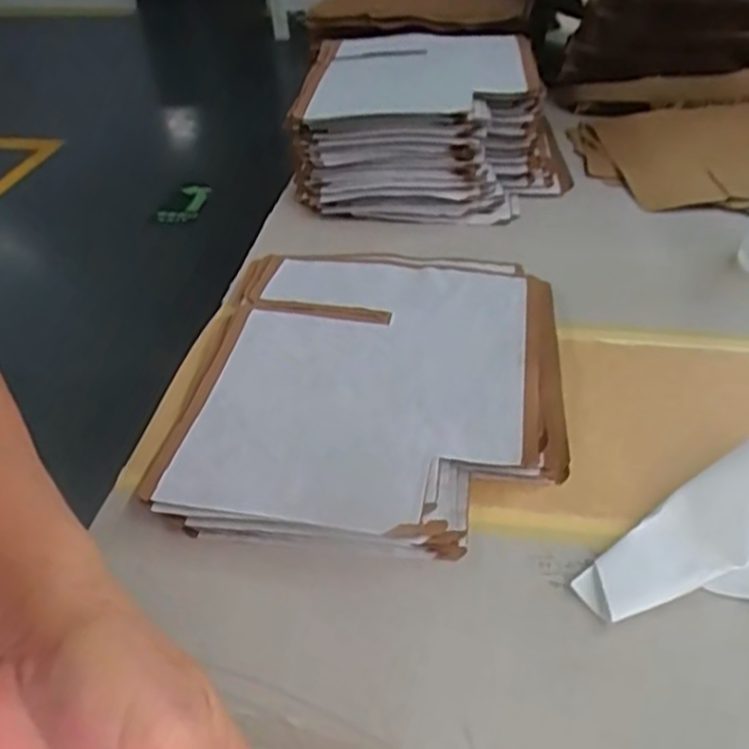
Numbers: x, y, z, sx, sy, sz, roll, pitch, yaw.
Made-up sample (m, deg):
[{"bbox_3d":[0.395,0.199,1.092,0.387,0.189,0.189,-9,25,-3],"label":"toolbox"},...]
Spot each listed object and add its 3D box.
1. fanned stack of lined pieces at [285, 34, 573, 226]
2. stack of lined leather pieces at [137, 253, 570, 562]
[{"bbox_3d":[0.057,-0.243,0.693,0.241,0.087,0.244,4,39,8],"label":"fanned stack of lined pieces"},{"bbox_3d":[0.006,0.002,0.450,0.209,0.027,0.249,4,39,8],"label":"stack of lined leather pieces"}]

